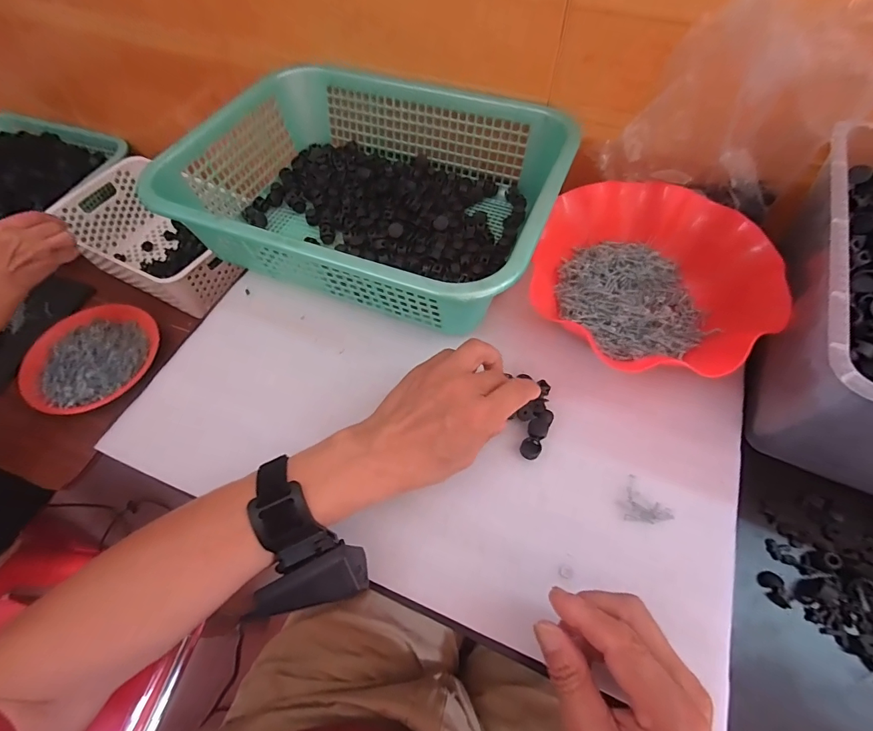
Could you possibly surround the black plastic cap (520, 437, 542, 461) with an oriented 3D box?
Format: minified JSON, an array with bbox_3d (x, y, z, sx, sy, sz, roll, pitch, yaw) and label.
[{"bbox_3d":[0.080,0.072,0.365,0.017,0.006,0.017,-1,61,2],"label":"black plastic cap"}]

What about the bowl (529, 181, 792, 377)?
[{"bbox_3d":[0.197,-0.088,0.417,0.203,0.064,0.204,-1,61,2],"label":"bowl"}]

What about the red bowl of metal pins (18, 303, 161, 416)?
[{"bbox_3d":[-0.539,-0.017,0.668,0.181,0.043,0.191,-1,61,2],"label":"red bowl of metal pins"}]

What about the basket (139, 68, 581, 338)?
[{"bbox_3d":[-0.066,-0.197,0.469,0.385,0.098,0.288,20,63,13],"label":"basket"}]

